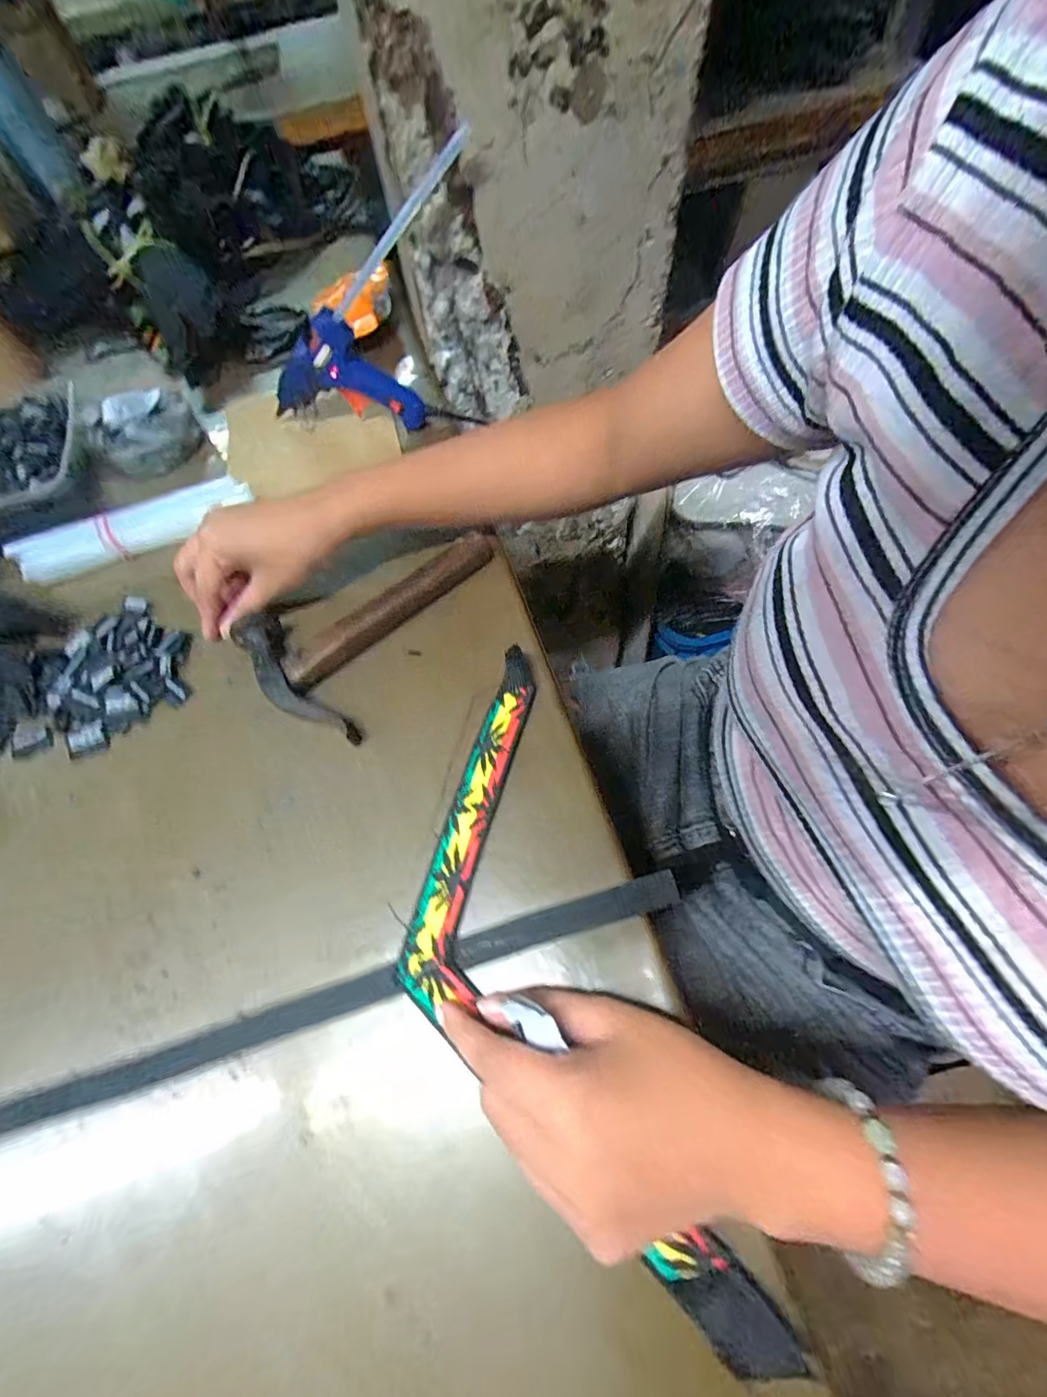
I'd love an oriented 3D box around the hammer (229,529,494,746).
[{"bbox_3d":[-0.095,-0.055,0.353,0.185,0.022,0.109,-37,67,-14],"label":"hammer"}]

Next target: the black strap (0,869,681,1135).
[{"bbox_3d":[-0.095,0.153,0.259,0.367,0.005,0.017,-18,61,-3],"label":"black strap"}]

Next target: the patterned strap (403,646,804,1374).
[{"bbox_3d":[-0.002,0.125,0.257,0.118,0.015,0.324,-19,62,-8],"label":"patterned strap"}]

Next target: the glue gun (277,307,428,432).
[{"bbox_3d":[-0.160,-0.285,0.444,0.133,0.089,0.035,16,66,13],"label":"glue gun"}]

